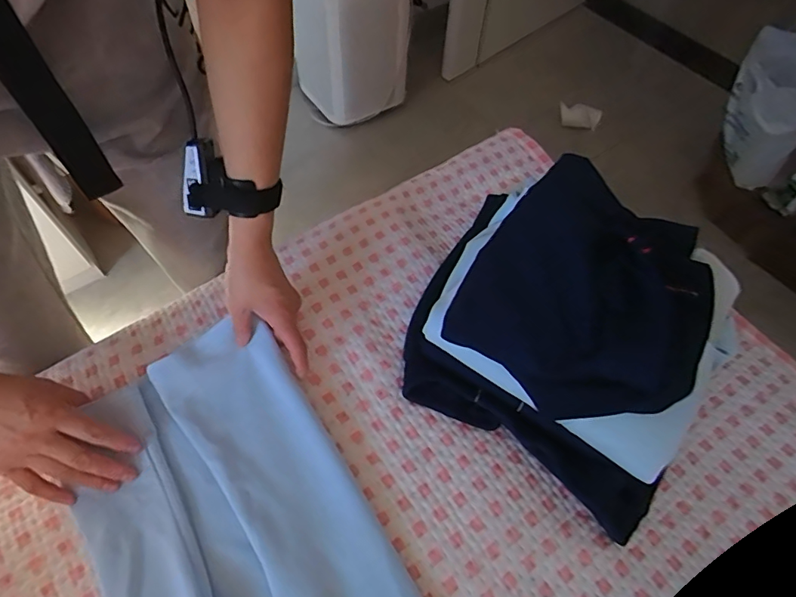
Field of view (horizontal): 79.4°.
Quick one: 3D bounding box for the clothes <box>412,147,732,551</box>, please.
[{"bbox_3d":[0.183,0.028,0.498,0.277,0.132,0.281,35,63,16],"label":"clothes"}]

